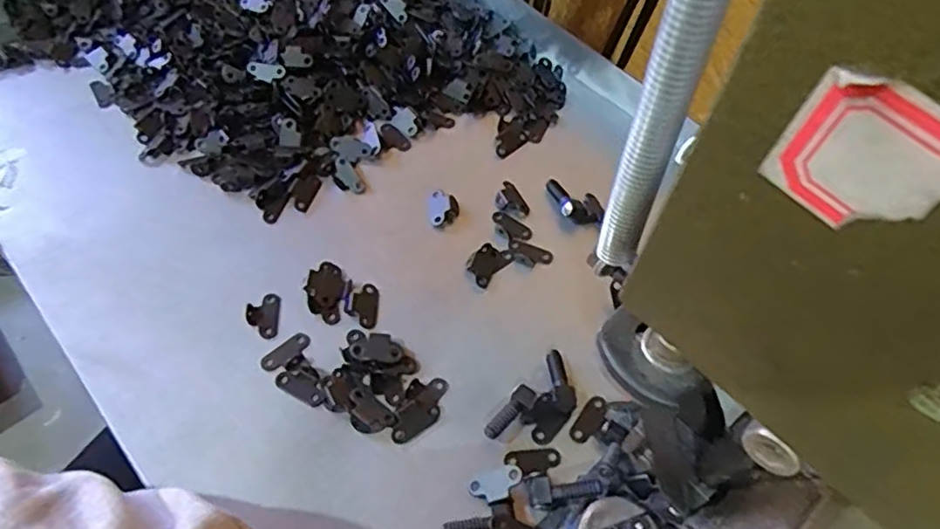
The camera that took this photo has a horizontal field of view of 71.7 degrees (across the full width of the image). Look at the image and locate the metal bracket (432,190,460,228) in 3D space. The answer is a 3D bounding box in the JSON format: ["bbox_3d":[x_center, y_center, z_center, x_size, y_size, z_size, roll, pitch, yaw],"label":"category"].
[{"bbox_3d":[-0.016,-0.036,0.425,0.018,0.006,0.026,-2,59,0],"label":"metal bracket"}]

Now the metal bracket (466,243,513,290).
[{"bbox_3d":[0.011,-0.001,0.403,0.020,0.006,0.030,34,65,19],"label":"metal bracket"}]

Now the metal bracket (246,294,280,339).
[{"bbox_3d":[-0.121,0.029,0.378,0.018,0.005,0.030,-5,59,-2],"label":"metal bracket"}]

